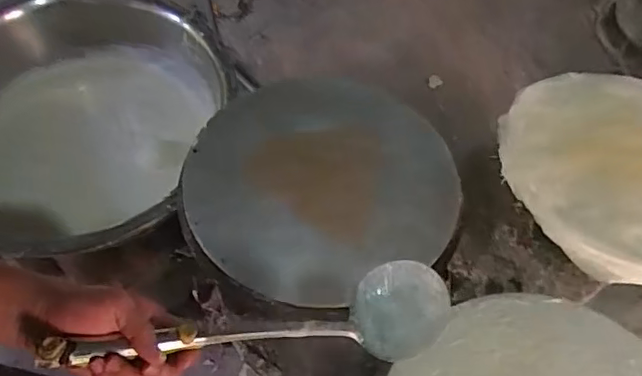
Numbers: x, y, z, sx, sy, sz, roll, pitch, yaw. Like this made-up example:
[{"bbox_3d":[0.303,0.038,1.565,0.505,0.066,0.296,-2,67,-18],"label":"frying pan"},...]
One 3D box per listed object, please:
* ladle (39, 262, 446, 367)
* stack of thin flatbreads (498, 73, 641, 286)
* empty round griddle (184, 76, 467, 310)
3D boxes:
[{"bbox_3d":[-0.048,0.117,0.490,0.346,0.064,0.086,0,55,-26],"label":"ladle"},{"bbox_3d":[0.475,-0.034,0.863,0.385,0.034,0.373,-30,64,-22],"label":"stack of thin flatbreads"},{"bbox_3d":[0.003,-0.019,0.846,0.396,0.044,0.383,2,57,-3],"label":"empty round griddle"}]

